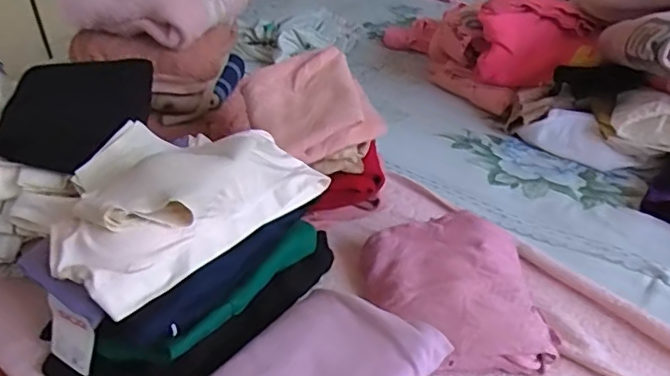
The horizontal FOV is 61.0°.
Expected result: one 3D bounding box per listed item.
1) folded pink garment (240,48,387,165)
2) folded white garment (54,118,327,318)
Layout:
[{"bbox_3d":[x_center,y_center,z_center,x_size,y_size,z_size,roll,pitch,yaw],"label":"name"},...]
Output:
[{"bbox_3d":[-0.039,-0.123,0.787,0.146,0.071,0.192,-20,38,-23],"label":"folded pink garment"},{"bbox_3d":[-0.179,-0.003,0.631,0.205,0.076,0.275,27,43,33],"label":"folded white garment"}]

